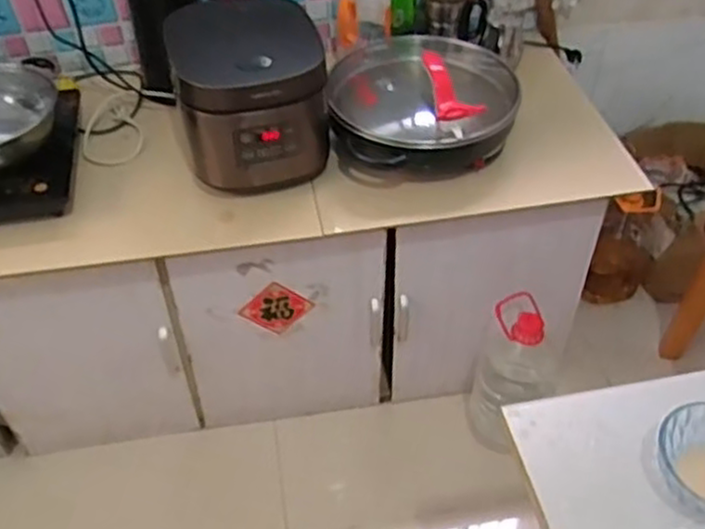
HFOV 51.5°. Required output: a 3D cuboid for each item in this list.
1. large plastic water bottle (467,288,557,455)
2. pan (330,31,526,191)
[{"bbox_3d":[0.349,0.239,1.600,0.158,0.360,0.195,31,53,28],"label":"large plastic water bottle"},{"bbox_3d":[0.140,-0.328,1.434,0.371,0.198,0.396,-1,45,0],"label":"pan"}]

